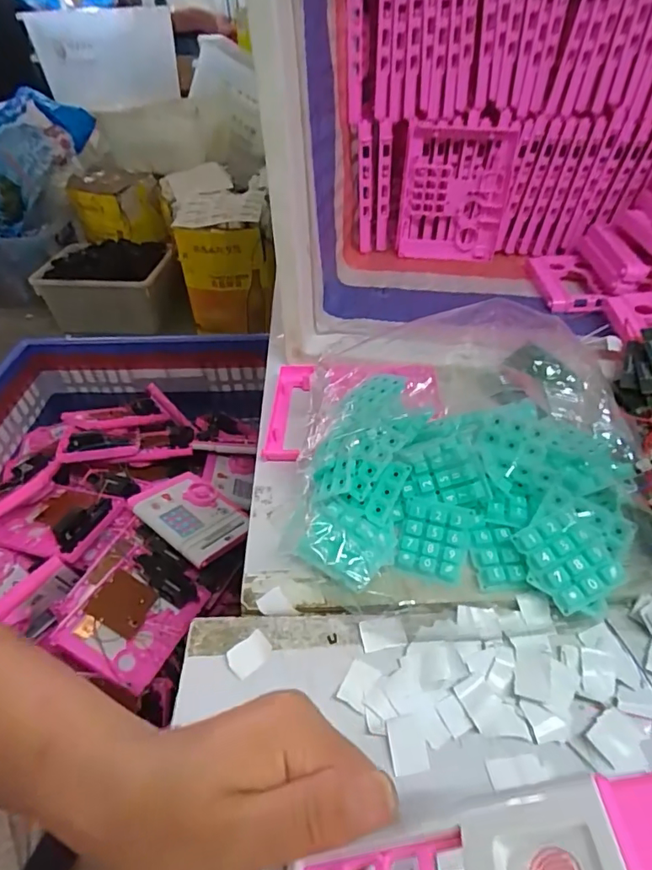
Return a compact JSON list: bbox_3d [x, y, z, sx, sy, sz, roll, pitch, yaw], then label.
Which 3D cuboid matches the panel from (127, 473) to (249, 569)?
[{"bbox_3d":[-0.208,0.121,0.787,0.171,0.023,0.121,35,41,21],"label":"panel"}]

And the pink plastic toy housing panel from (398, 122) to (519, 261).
[{"bbox_3d":[0.169,-0.315,0.672,0.135,0.159,0.029,4,44,7],"label":"pink plastic toy housing panel"}]

